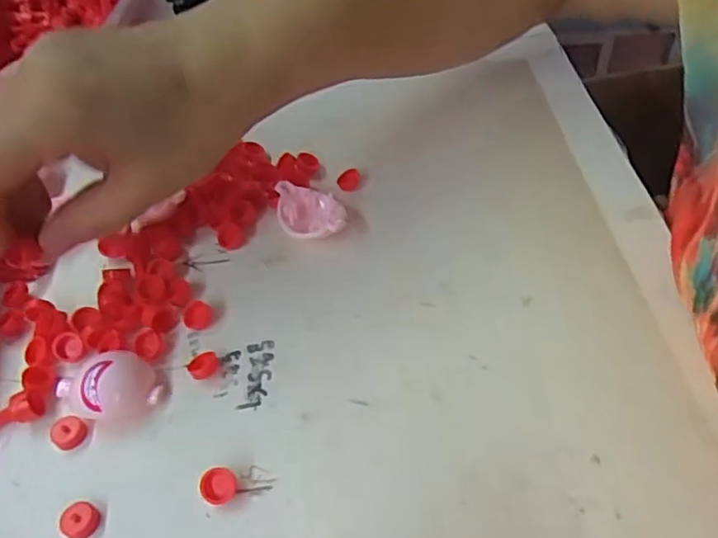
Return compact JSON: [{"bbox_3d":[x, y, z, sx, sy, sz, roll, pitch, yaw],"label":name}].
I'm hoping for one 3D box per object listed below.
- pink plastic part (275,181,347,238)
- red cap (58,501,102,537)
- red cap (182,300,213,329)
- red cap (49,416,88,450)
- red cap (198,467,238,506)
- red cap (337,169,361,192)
[{"bbox_3d":[-0.022,-0.025,0.296,0.031,0.016,0.033,-7,50,-1],"label":"pink plastic part"},{"bbox_3d":[-0.097,0.088,0.217,0.012,0.005,0.012,-2,50,3],"label":"red cap"},{"bbox_3d":[-0.070,0.020,0.269,0.012,0.007,0.012,-2,50,3],"label":"red cap"},{"bbox_3d":[-0.112,0.062,0.238,0.013,0.005,0.012,-2,50,3],"label":"red cap"},{"bbox_3d":[-0.050,0.077,0.220,0.013,0.008,0.012,-2,50,3],"label":"red cap"},{"bbox_3d":[-0.005,-0.046,0.320,0.012,0.005,0.013,-2,50,3],"label":"red cap"}]

